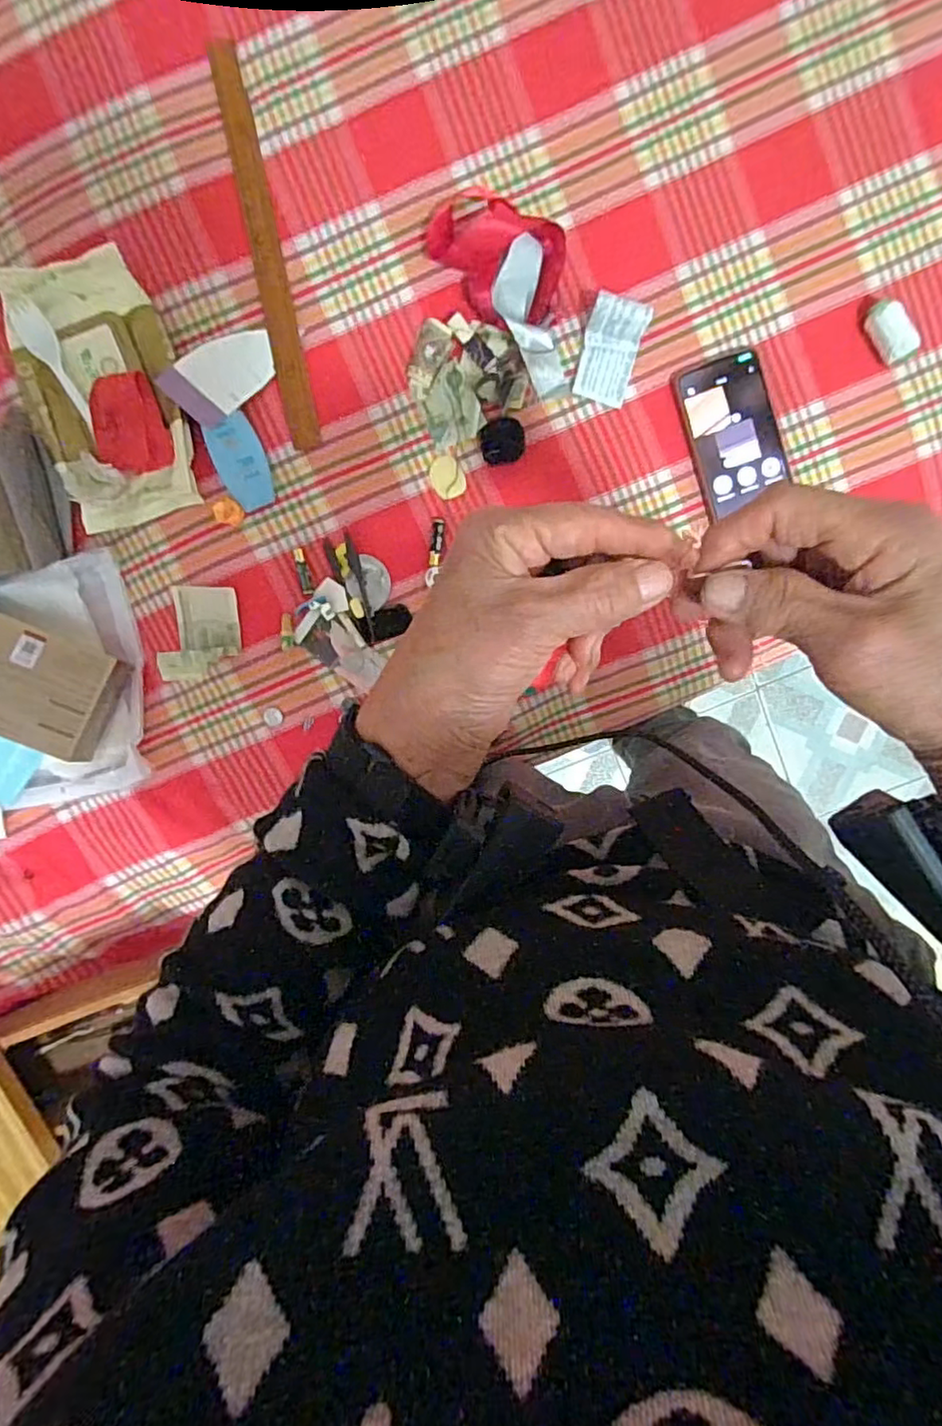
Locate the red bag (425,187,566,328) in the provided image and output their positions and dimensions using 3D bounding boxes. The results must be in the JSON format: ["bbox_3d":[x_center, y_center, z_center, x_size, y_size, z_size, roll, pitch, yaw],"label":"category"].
[{"bbox_3d":[0.023,-0.388,0.535,0.081,0.040,0.123,-42,95,5],"label":"red bag"}]

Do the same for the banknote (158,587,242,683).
[{"bbox_3d":[-0.248,-0.074,0.583,0.064,0.037,0.085,1,97,1],"label":"banknote"}]

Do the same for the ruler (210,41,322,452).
[{"bbox_3d":[-0.179,-0.402,0.559,0.027,0.004,0.326,-11,98,2],"label":"ruler"}]

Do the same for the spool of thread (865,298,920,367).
[{"bbox_3d":[0.361,-0.327,0.546,0.020,0.029,0.055,-26,99,4],"label":"spool of thread"}]

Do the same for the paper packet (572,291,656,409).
[{"bbox_3d":[0.122,-0.315,0.555,0.048,0.034,0.073,17,99,-3],"label":"paper packet"}]

